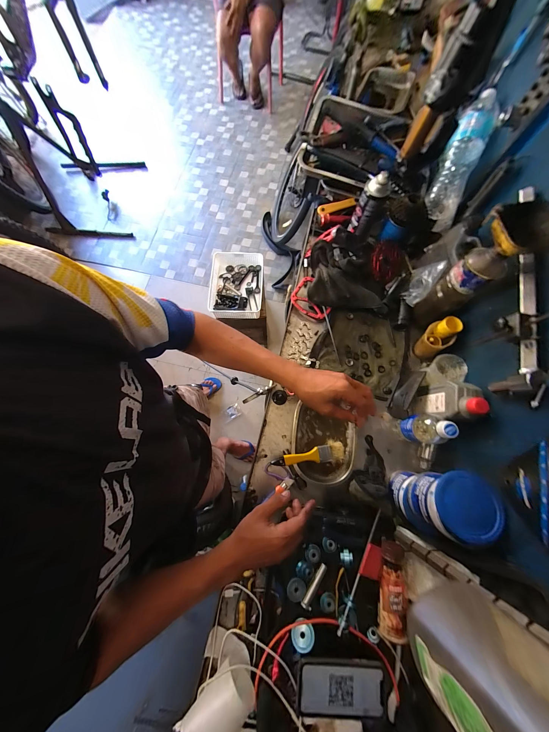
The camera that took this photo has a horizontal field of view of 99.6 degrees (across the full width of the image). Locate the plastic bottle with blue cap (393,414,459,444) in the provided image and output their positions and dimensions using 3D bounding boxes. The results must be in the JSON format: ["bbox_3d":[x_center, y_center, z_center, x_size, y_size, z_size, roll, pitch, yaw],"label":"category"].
[{"bbox_3d":[0.331,0.140,0.518,0.061,0.171,0.063,5,76,1],"label":"plastic bottle with blue cap"}]

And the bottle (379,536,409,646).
[{"bbox_3d":[0.223,0.421,0.439,0.044,0.046,0.148,8,76,2],"label":"bottle"}]

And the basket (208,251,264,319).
[{"bbox_3d":[-0.196,-0.394,1.158,0.261,0.080,0.350,2,75,1],"label":"basket"}]

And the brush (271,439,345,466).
[{"bbox_3d":[0.081,0.211,0.547,0.173,0.012,0.044,-7,62,-11],"label":"brush"}]

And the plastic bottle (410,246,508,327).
[{"bbox_3d":[0.397,-0.169,0.528,0.065,0.210,0.071,-34,78,-8],"label":"plastic bottle"}]

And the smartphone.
[{"bbox_3d":[0.116,0.557,0.399,0.148,0.013,0.078,3,75,1],"label":"smartphone"}]

